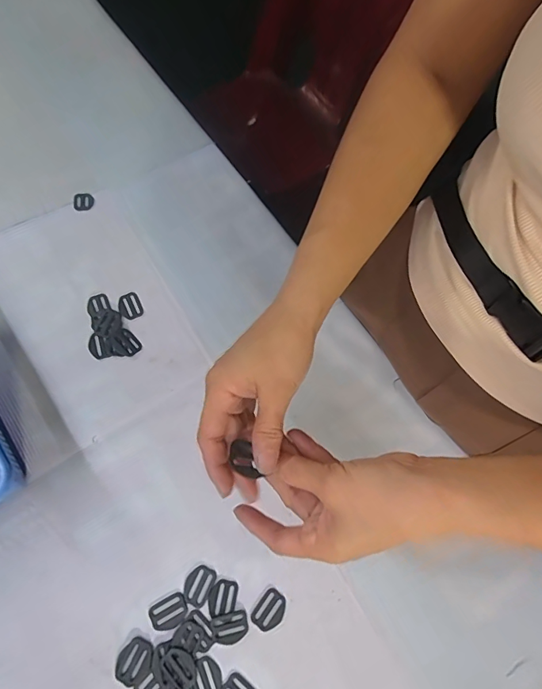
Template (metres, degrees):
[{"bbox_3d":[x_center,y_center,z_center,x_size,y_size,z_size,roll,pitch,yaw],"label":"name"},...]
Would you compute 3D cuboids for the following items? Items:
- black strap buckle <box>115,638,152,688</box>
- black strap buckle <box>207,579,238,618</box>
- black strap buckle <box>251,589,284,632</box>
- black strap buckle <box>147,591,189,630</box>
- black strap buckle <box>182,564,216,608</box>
[{"bbox_3d":[-0.118,0.271,0.357,0.027,0.004,0.033,32,71,10],"label":"black strap buckle"},{"bbox_3d":[-0.043,0.230,0.378,0.024,0.004,0.030,11,69,2],"label":"black strap buckle"},{"bbox_3d":[-0.002,0.238,0.375,0.023,0.004,0.032,33,71,10],"label":"black strap buckle"},{"bbox_3d":[-0.091,0.239,0.372,0.032,0.004,0.024,-25,72,-12],"label":"black strap buckle"},{"bbox_3d":[-0.067,0.219,0.380,0.024,0.004,0.032,25,70,7],"label":"black strap buckle"}]

